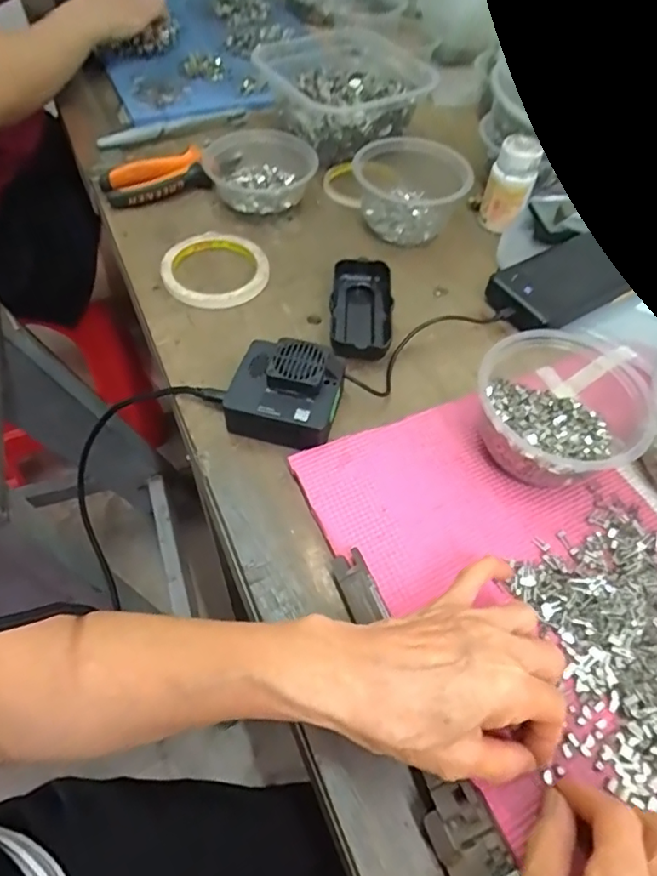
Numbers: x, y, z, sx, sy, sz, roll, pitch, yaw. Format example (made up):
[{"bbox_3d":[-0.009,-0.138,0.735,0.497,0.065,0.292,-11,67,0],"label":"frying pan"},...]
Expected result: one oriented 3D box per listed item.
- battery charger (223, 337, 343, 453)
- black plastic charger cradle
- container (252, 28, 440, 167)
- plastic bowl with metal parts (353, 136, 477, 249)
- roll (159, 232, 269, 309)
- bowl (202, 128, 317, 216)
[{"bbox_3d":[-0.033,-0.032,0.416,0.077,0.041,0.077,16,57,9],"label":"battery charger"},{"bbox_3d":[0.029,-0.111,0.490,0.052,0.025,0.113,2,56,0],"label":"black plastic charger cradle"},{"bbox_3d":[0.018,-0.420,0.666,0.171,0.062,0.198,-28,61,-19],"label":"container"},{"bbox_3d":[0.084,-0.260,0.565,0.110,0.063,0.115,1,56,-1],"label":"plastic bowl with metal parts"},{"bbox_3d":[-0.105,-0.160,0.519,0.094,0.017,0.094,1,56,-1],"label":"roll"},{"bbox_3d":[-0.070,-0.278,0.579,0.109,0.041,0.096,-6,56,-5],"label":"bowl"}]

